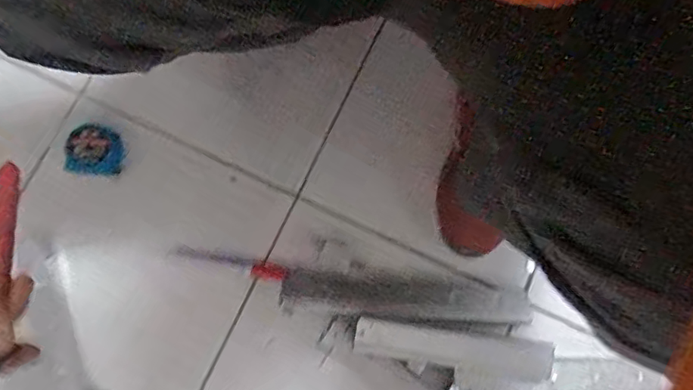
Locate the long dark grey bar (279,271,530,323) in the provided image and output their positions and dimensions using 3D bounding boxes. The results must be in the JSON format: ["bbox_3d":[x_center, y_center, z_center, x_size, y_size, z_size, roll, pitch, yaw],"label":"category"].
[{"bbox_3d":[0.070,0.120,0.634,0.286,0.023,0.042,5,79,0],"label":"long dark grey bar"}]

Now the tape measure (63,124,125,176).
[{"bbox_3d":[-0.295,-0.051,0.648,0.058,0.036,0.057,1,79,-1],"label":"tape measure"}]

